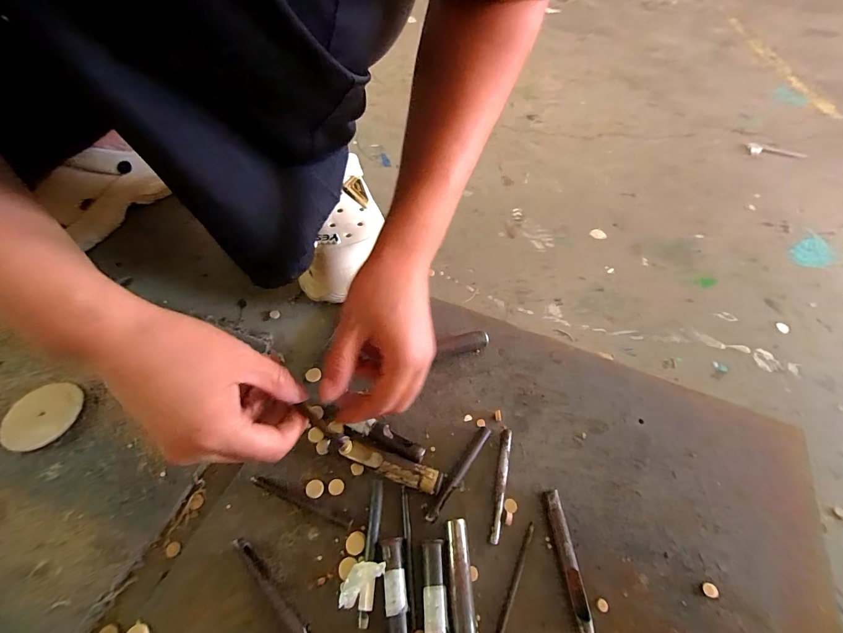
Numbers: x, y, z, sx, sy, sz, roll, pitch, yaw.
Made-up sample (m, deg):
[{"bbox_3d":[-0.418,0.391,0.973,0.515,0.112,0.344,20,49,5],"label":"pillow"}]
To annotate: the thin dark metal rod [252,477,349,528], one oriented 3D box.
[{"bbox_3d":[-0.092,0.140,0.279,0.082,0.006,0.006,19,57,11],"label":"thin dark metal rod"}]

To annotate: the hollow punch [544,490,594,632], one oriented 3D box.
[{"bbox_3d":[0.104,0.172,0.264,0.010,0.009,0.085,-3,55,-4],"label":"hollow punch"}]

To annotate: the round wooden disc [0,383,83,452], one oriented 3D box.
[{"bbox_3d":[-0.327,0.084,0.316,0.052,0.005,0.058,12,55,6],"label":"round wooden disc"}]

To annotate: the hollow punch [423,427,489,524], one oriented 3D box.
[{"bbox_3d":[0.031,0.125,0.294,0.008,0.008,0.084,33,60,20],"label":"hollow punch"}]

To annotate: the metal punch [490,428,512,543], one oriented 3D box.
[{"bbox_3d":[0.063,0.132,0.292,0.008,0.006,0.084,11,55,6],"label":"metal punch"}]

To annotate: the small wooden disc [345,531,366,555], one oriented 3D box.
[{"bbox_3d":[-0.047,0.162,0.264,0.015,0.004,0.014,1,55,-1],"label":"small wooden disc"}]

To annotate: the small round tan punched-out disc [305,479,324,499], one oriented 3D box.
[{"bbox_3d":[-0.083,0.133,0.286,0.013,0.004,0.014,1,55,-1],"label":"small round tan punched-out disc"}]

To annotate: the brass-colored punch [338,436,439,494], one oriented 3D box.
[{"bbox_3d":[-0.028,0.117,0.292,0.082,0.016,0.016,17,56,10],"label":"brass-colored punch"}]

